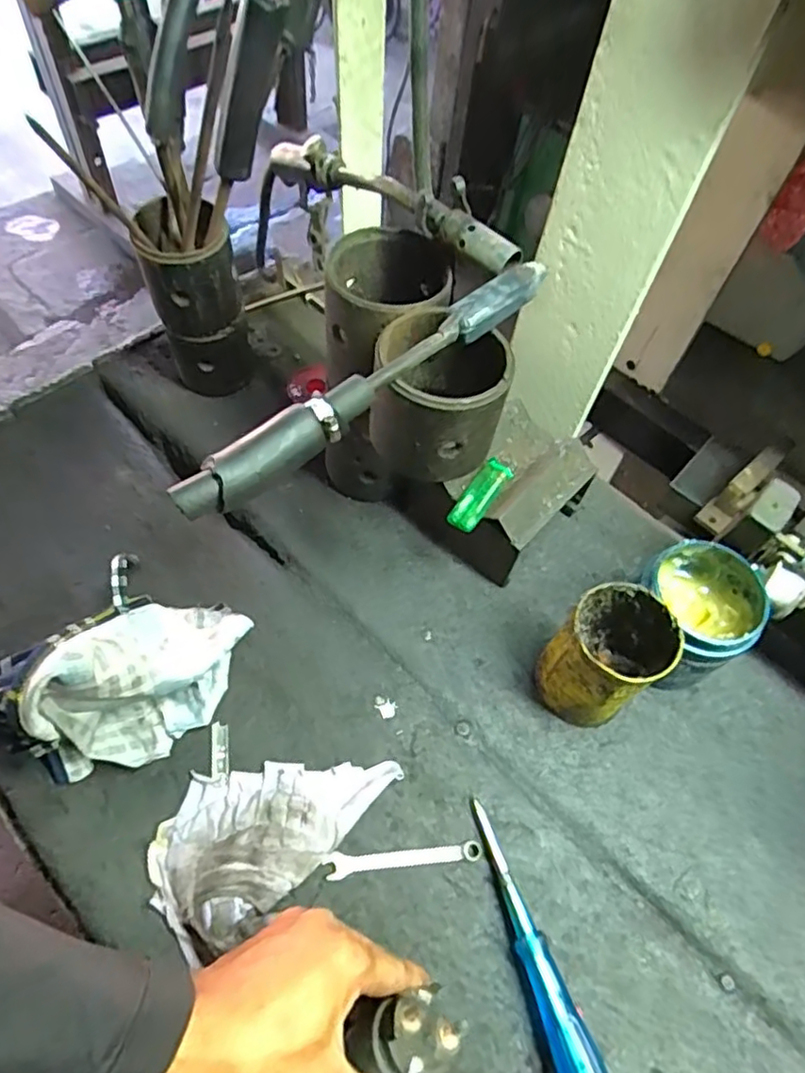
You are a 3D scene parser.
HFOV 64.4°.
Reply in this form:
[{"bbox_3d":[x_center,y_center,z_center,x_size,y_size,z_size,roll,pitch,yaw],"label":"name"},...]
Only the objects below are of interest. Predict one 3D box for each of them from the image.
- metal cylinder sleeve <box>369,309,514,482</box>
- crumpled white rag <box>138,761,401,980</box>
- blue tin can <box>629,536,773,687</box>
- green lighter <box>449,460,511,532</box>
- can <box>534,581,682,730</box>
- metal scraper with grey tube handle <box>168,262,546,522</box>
[{"bbox_3d":[0.024,-0.096,0.430,0.086,0.082,0.088,7,58,-1],"label":"metal cylinder sleeve"},{"bbox_3d":[-0.099,0.196,0.453,0.106,0.048,0.177,42,66,19],"label":"crumpled white rag"},{"bbox_3d":[0.233,0.065,0.519,0.088,0.100,0.087,3,58,-4],"label":"blue tin can"},{"bbox_3d":[0.065,-0.034,0.529,0.023,0.011,0.070,33,61,14],"label":"green lighter"},{"bbox_3d":[0.155,0.092,0.490,0.082,0.115,0.071,-39,69,-22],"label":"can"},{"bbox_3d":[-0.011,-0.092,0.376,0.273,0.021,0.028,-36,68,-24],"label":"metal scraper with grey tube handle"}]

